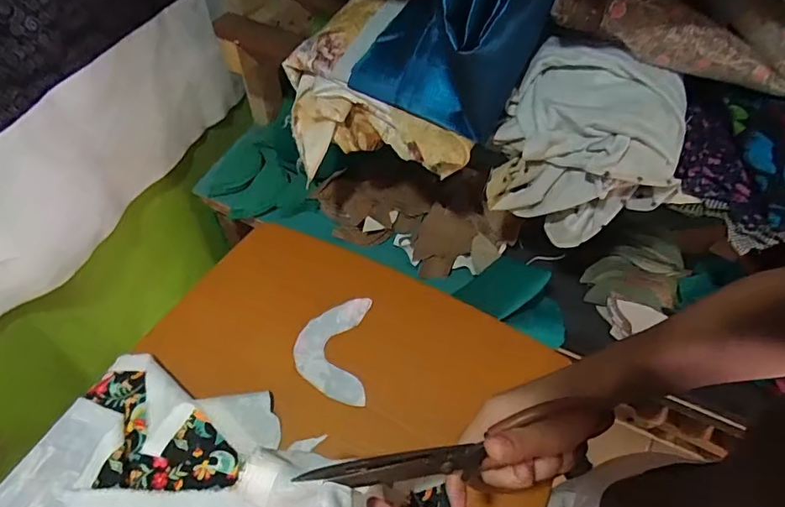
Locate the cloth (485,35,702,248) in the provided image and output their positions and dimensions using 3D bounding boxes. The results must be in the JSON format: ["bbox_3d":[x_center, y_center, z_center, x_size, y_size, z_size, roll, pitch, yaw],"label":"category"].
[{"bbox_3d":[0.222,-0.112,0.558,0.206,0.161,0.118,19,55,11],"label":"cloth"}]

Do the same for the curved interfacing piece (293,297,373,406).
[{"bbox_3d":[-0.072,0.113,0.600,0.084,0.010,0.132,2,54,-1],"label":"curved interfacing piece"}]

